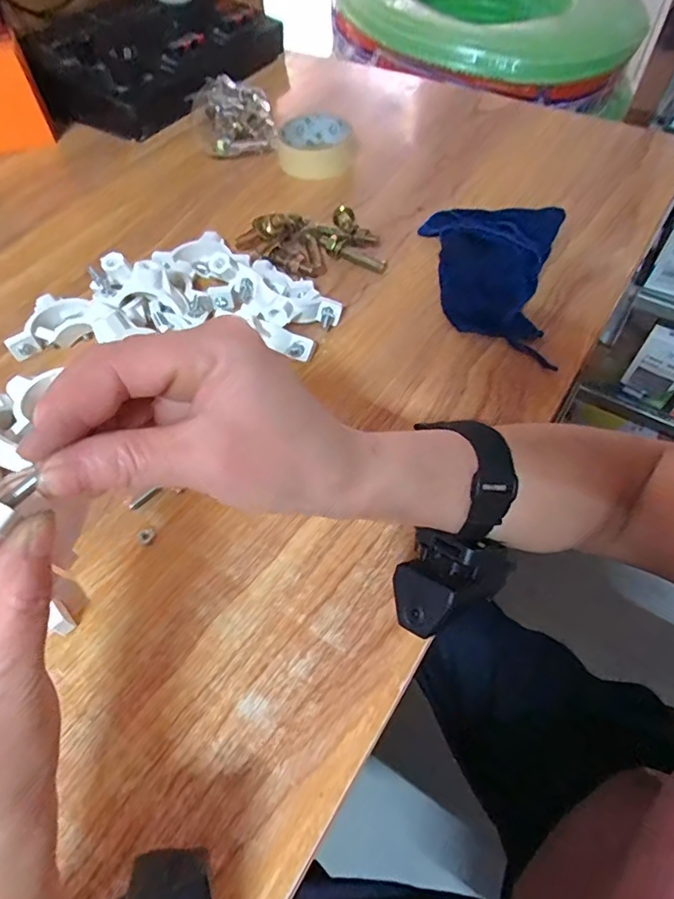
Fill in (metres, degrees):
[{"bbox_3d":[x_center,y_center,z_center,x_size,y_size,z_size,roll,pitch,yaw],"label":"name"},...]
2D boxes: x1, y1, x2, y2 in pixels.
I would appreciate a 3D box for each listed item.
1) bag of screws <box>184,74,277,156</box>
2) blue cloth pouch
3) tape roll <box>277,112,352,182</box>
[{"bbox_3d":[-0.122,-0.396,0.611,0.094,0.042,0.134,-14,57,-8],"label":"bag of screws"},{"bbox_3d":[0.128,-0.153,0.435,0.114,0.032,0.176,11,57,8],"label":"blue cloth pouch"},{"bbox_3d":[-0.026,-0.329,0.566,0.083,0.034,0.088,0,56,1],"label":"tape roll"}]

